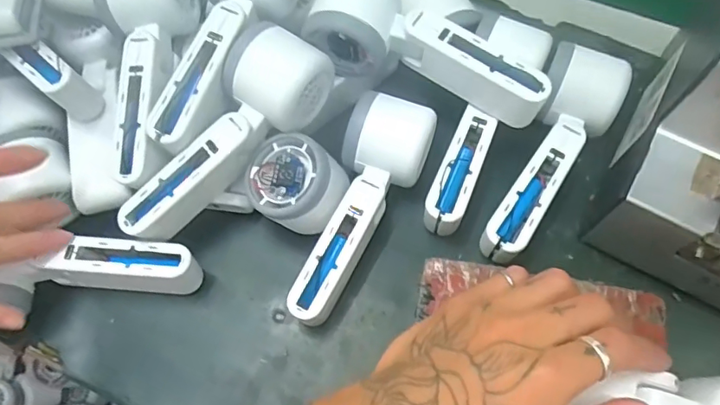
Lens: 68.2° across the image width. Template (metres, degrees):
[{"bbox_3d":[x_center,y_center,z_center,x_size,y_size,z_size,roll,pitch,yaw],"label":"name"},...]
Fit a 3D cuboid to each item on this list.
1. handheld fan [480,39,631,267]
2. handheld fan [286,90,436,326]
[{"bbox_3d":[0.133,-0.027,0.367,0.051,0.055,0.155,22,69,11],"label":"handheld fan"},{"bbox_3d":[0.001,0.007,0.357,0.052,0.057,0.155,19,68,10],"label":"handheld fan"}]

